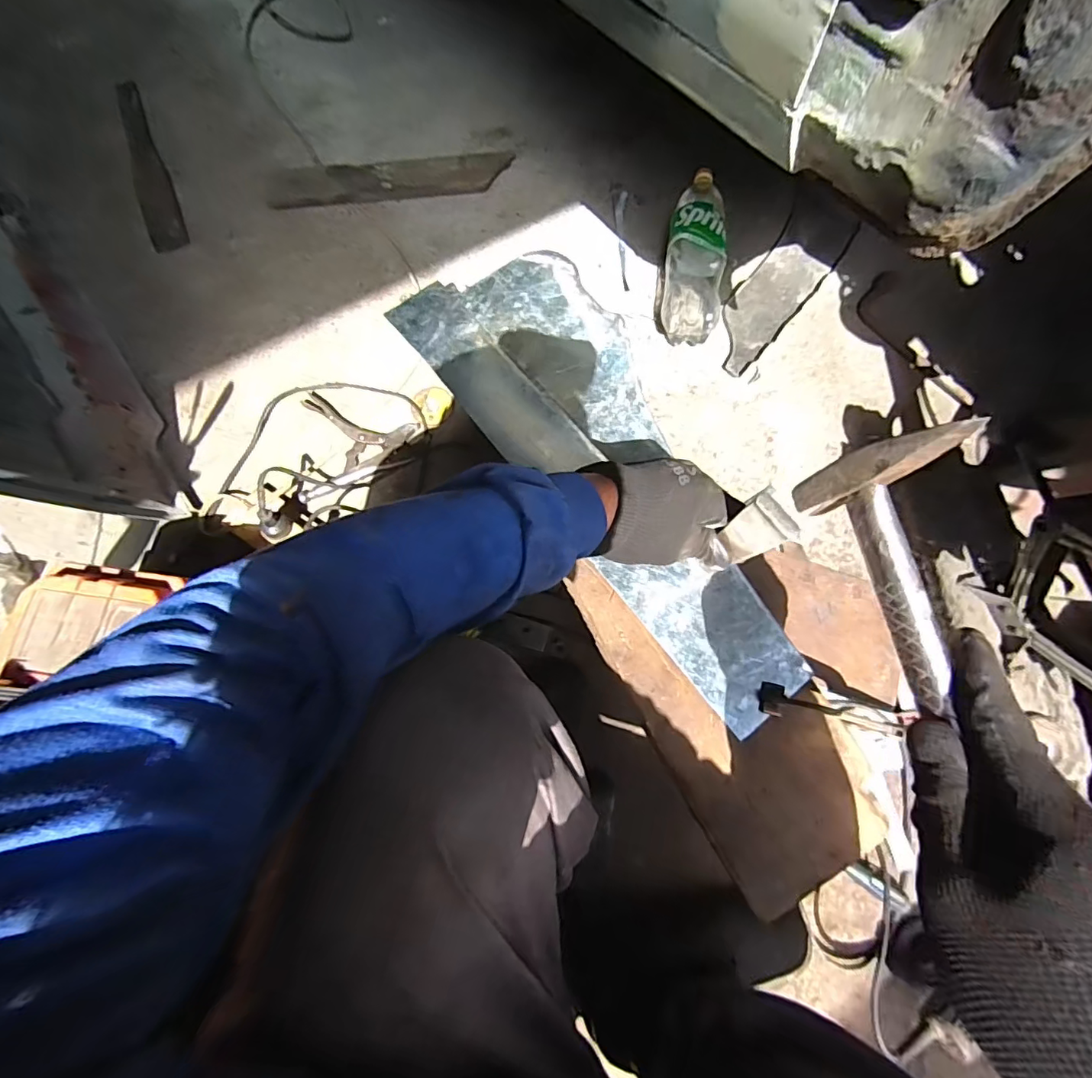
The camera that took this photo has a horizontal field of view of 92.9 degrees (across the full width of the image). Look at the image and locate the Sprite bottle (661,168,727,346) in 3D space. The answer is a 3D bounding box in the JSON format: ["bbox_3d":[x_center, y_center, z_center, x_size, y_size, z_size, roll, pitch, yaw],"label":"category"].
[{"bbox_3d":[0.256,-0.489,0.884,0.100,0.081,0.338,9,75,1],"label":"Sprite bottle"}]

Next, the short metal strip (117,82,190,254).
[{"bbox_3d":[-0.715,-0.675,0.927,0.065,0.009,0.405,-21,77,-7],"label":"short metal strip"}]

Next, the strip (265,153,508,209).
[{"bbox_3d":[-0.276,-0.655,0.949,0.426,0.008,0.082,-11,79,-8],"label":"strip"}]

